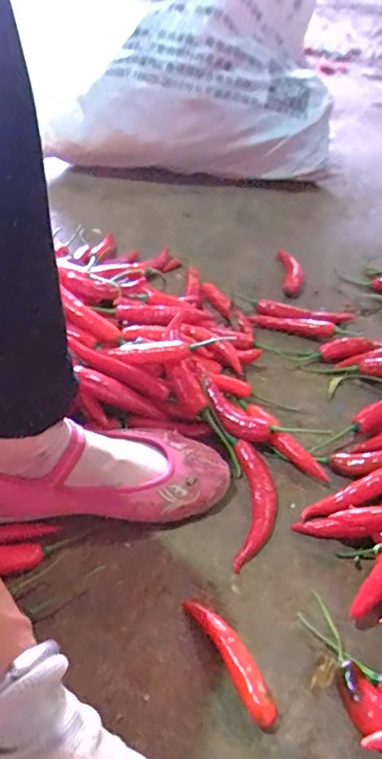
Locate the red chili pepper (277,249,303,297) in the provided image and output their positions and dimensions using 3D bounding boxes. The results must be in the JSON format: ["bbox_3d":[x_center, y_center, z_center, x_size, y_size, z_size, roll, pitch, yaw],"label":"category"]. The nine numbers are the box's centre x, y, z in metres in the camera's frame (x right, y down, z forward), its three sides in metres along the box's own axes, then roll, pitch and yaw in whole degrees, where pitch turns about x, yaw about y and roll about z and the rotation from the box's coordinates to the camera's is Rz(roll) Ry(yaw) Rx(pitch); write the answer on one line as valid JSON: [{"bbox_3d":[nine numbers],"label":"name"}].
[{"bbox_3d":[0.138,-0.153,0.730,0.025,0.018,0.085,-1,46,-1],"label":"red chili pepper"}]

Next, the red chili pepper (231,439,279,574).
[{"bbox_3d":[0.059,0.110,0.470,0.040,0.016,0.118,3,46,2],"label":"red chili pepper"}]

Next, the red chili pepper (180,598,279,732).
[{"bbox_3d":[0.030,0.204,0.386,0.020,0.019,0.103,-23,51,-22],"label":"red chili pepper"}]

